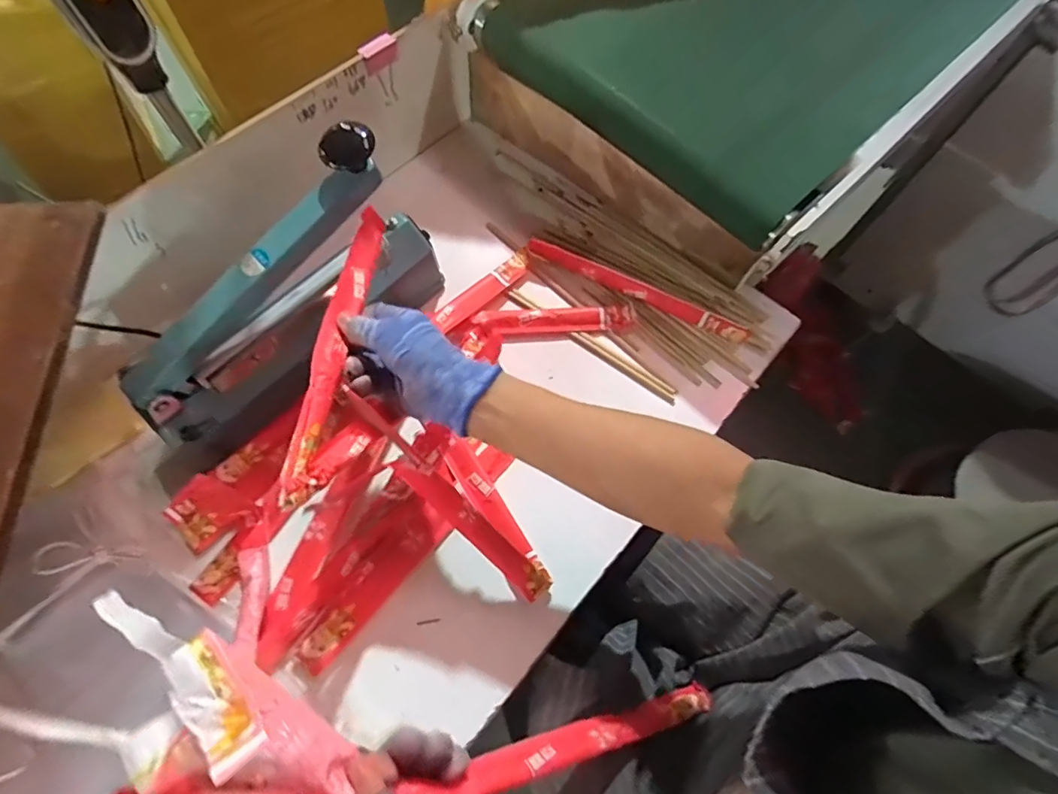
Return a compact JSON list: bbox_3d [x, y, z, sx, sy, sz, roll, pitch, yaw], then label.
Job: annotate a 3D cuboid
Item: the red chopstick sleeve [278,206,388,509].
[{"bbox_3d":[-0.144,-0.044,0.383,0.024,0.019,0.249,6,62,0],"label":"red chopstick sleeve"}]

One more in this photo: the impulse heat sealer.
[{"bbox_3d":[-0.207,-0.080,0.451,0.068,0.171,0.294,38,71,12],"label":"impulse heat sealer"}]

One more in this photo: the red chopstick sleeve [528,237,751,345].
[{"bbox_3d":[0.117,-0.118,0.564,0.254,0.024,0.012,27,69,8],"label":"red chopstick sleeve"}]

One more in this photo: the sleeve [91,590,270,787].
[{"bbox_3d":[-0.184,0.143,0.272,0.033,0.015,0.118,-42,75,-17],"label":"sleeve"}]

